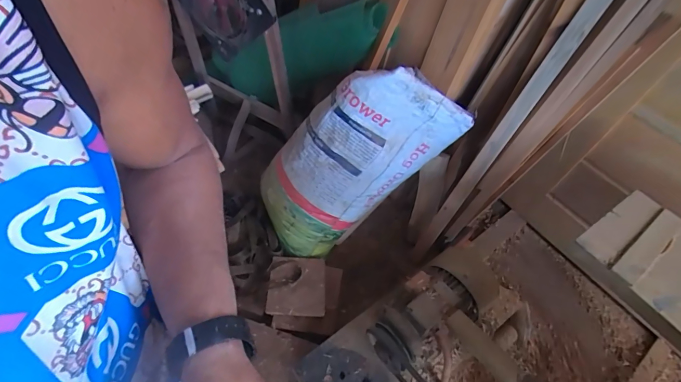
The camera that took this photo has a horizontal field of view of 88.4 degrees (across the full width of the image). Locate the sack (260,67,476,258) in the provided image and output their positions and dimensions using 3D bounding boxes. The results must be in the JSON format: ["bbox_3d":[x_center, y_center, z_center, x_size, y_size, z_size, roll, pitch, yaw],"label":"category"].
[{"bbox_3d":[0.017,-0.095,1.230,0.394,0.780,0.318,14,43,-43],"label":"sack"}]

